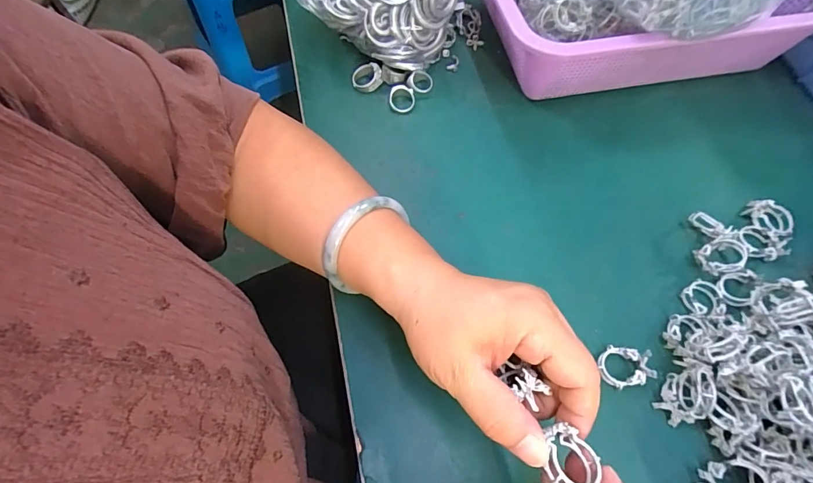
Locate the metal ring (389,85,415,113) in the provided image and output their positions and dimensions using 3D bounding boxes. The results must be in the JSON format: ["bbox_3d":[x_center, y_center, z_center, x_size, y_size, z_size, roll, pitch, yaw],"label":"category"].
[{"bbox_3d":[-0.004,-0.129,0.375,0.023,0.010,0.025,0,63,-1],"label":"metal ring"}]

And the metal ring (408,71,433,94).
[{"bbox_3d":[0.012,-0.148,0.383,0.024,0.005,0.020,2,99,-13],"label":"metal ring"}]

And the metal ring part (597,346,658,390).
[{"bbox_3d":[0.143,0.082,0.272,0.033,0.013,0.026,-1,63,-1],"label":"metal ring part"}]

